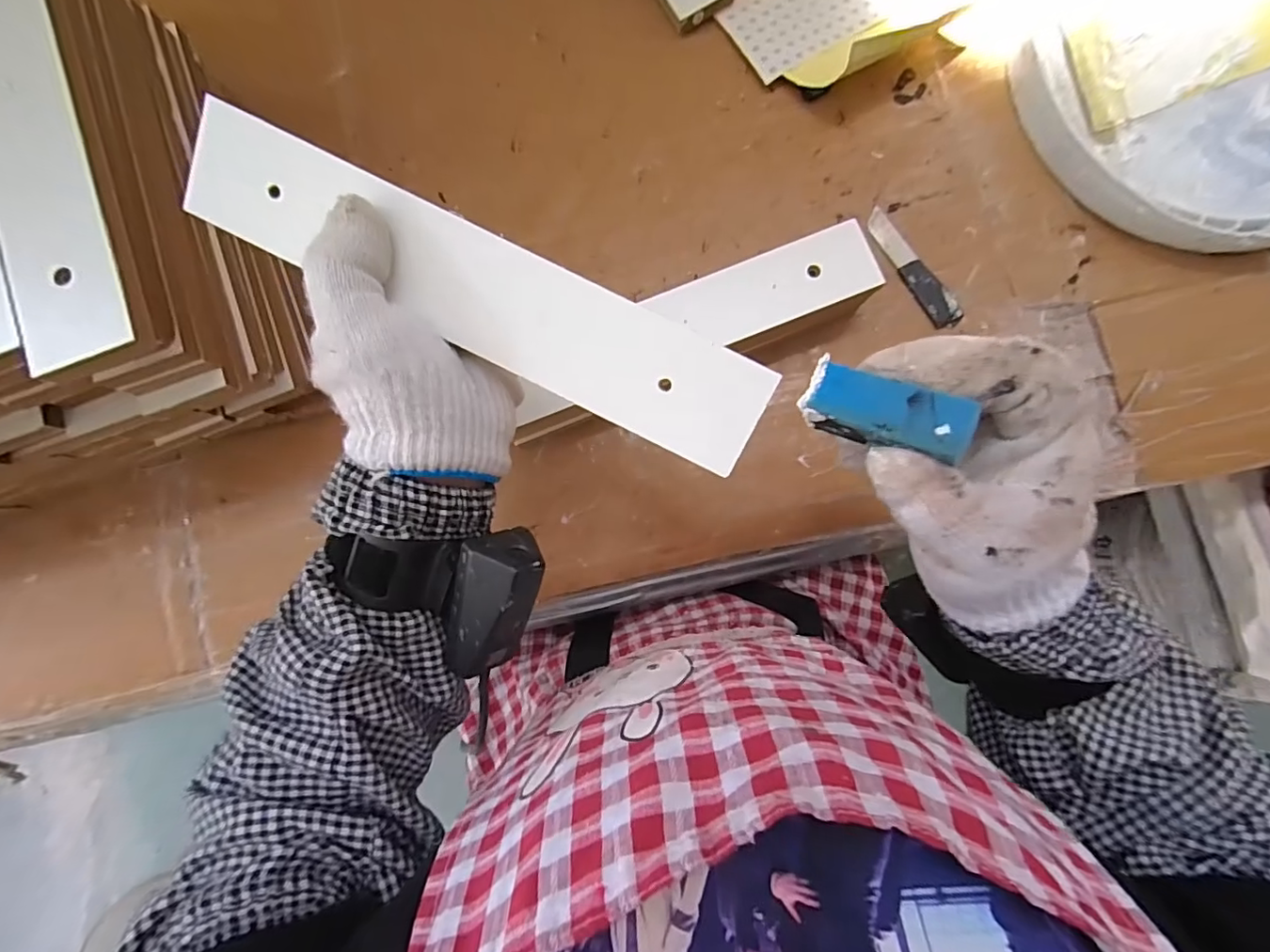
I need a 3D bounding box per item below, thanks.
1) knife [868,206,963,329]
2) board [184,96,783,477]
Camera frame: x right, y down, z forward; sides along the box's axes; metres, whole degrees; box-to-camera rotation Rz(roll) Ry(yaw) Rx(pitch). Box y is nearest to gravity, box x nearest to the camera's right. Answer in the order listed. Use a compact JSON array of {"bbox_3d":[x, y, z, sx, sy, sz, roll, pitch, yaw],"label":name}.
[{"bbox_3d":[0.208,-0.156,0.415,0.024,0.004,0.103,-31,84,-2],"label":"knife"},{"bbox_3d":[-0.069,-0.080,0.239,0.265,0.008,0.049,26,103,1],"label":"board"}]

